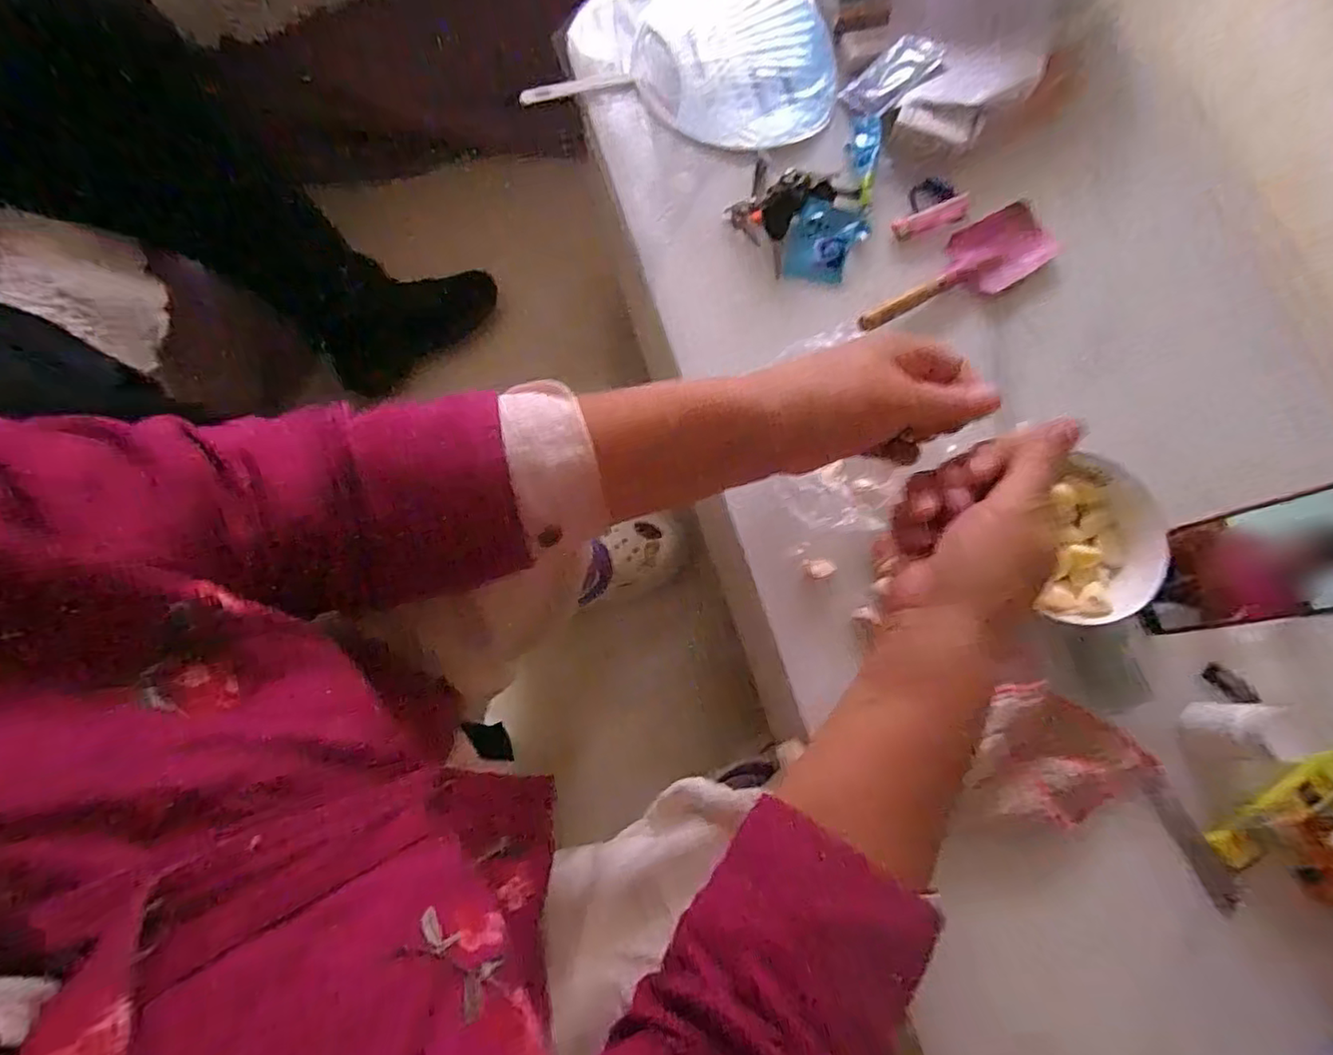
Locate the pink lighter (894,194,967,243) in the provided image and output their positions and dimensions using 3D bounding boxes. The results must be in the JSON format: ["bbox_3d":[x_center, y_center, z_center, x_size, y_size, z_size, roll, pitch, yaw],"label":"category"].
[{"bbox_3d":[0.252,-0.293,0.578,0.078,0.007,0.024,-20,78,-5],"label":"pink lighter"}]

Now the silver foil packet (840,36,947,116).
[{"bbox_3d":[0.220,-0.440,0.596,0.095,0.008,0.053,-43,69,6],"label":"silver foil packet"}]

